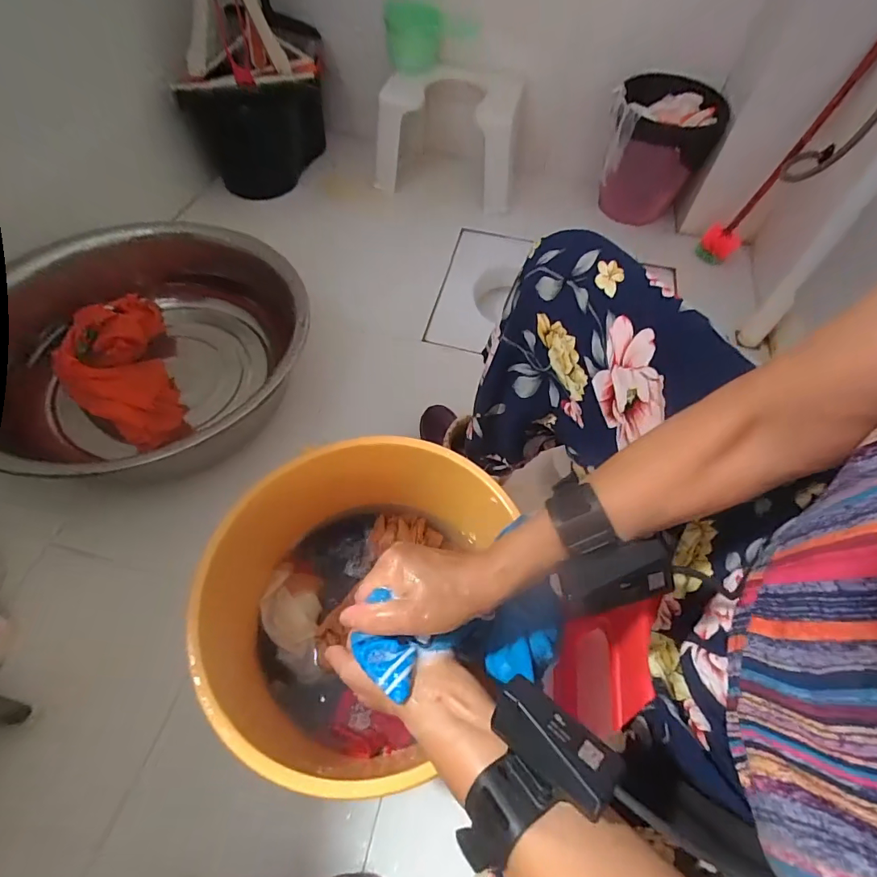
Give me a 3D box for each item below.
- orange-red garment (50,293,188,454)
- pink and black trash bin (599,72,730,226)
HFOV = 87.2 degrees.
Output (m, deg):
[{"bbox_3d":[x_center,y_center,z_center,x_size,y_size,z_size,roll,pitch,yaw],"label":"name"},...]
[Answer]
[{"bbox_3d":[-0.582,-0.117,0.841,0.173,0.087,0.363,-22,60,-16],"label":"orange-red garment"},{"bbox_3d":[0.566,-0.753,1.227,0.264,0.267,0.246,21,58,11],"label":"pink and black trash bin"}]

